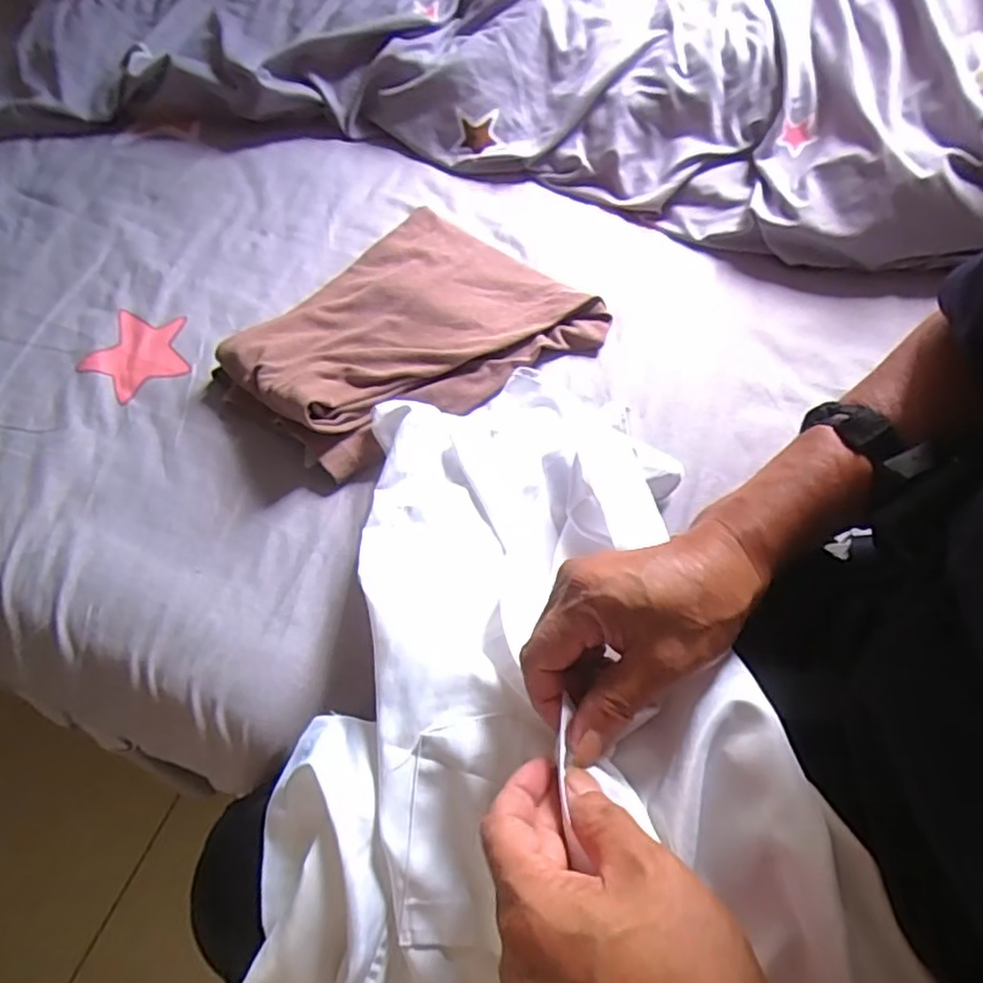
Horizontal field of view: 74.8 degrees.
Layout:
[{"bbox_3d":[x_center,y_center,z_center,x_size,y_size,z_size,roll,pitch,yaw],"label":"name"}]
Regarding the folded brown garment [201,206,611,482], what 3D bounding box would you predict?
[{"bbox_3d":[-0.076,-0.151,0.620,0.264,0.049,0.316,35,68,19],"label":"folded brown garment"}]

